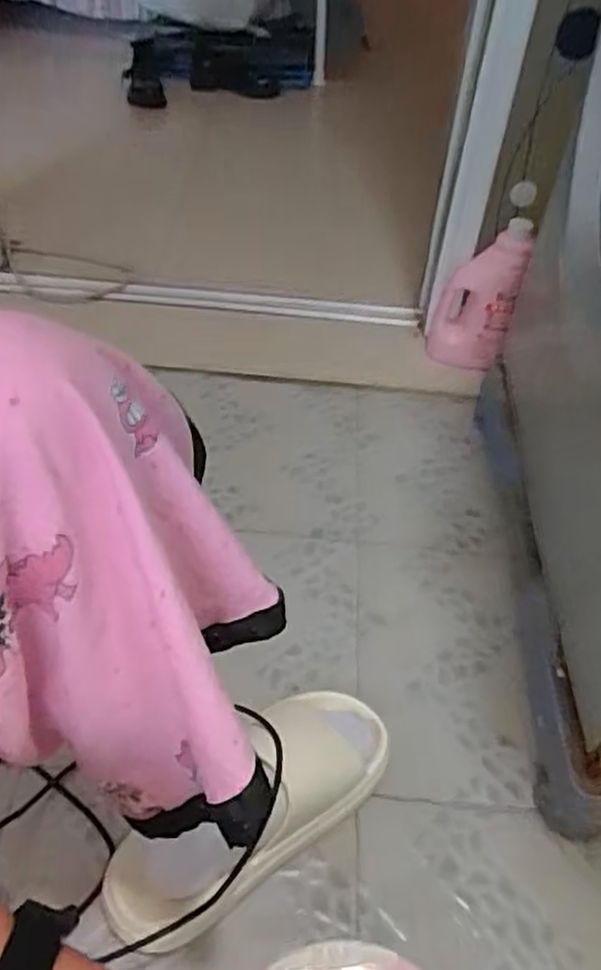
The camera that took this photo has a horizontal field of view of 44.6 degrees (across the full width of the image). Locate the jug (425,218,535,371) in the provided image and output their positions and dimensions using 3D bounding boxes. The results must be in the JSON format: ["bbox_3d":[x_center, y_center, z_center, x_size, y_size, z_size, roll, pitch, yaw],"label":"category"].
[{"bbox_3d":[0.271,-0.286,1.140,0.114,0.228,0.112,14,44,7],"label":"jug"}]

